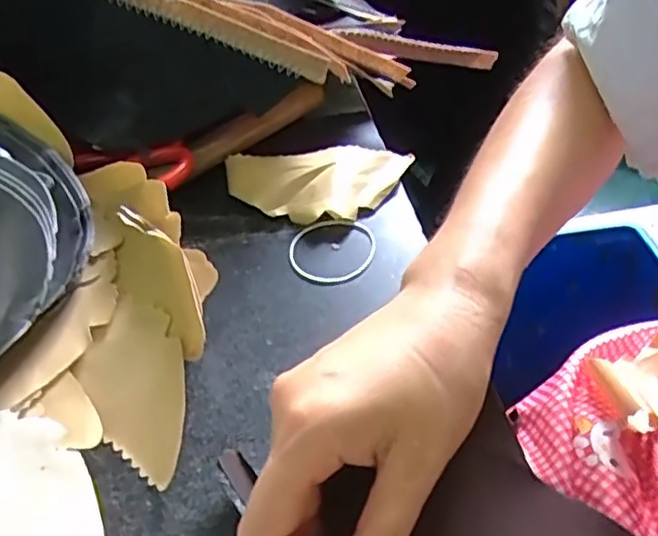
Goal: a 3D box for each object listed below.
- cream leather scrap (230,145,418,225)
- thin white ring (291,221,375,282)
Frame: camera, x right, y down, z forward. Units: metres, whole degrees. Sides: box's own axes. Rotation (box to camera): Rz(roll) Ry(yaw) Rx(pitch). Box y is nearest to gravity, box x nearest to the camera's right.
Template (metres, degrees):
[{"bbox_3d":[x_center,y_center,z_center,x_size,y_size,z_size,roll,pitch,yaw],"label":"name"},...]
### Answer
[{"bbox_3d":[-0.002,-0.057,0.445,0.125,0.024,0.066,-12,45,-6],"label":"cream leather scrap"},{"bbox_3d":[0.003,-0.011,0.410,0.054,0.004,0.050,-1,48,1],"label":"thin white ring"}]

